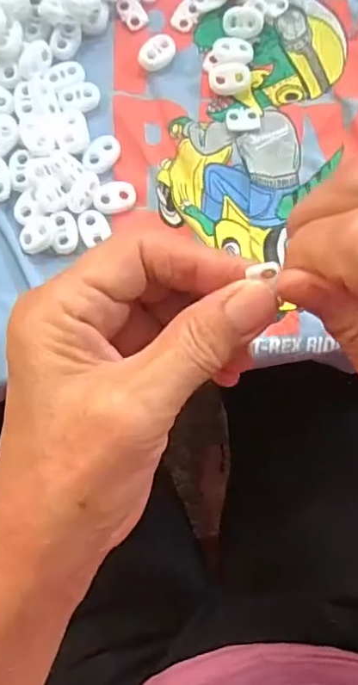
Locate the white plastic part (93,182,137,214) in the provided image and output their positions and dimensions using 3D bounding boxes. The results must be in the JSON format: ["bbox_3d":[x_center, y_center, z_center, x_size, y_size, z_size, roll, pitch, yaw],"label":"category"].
[{"bbox_3d":[-0.034,-0.077,0.284,0.022,0.004,0.017,-6,84,-3],"label":"white plastic part"}]

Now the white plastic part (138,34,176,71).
[{"bbox_3d":[-0.011,-0.159,0.296,0.015,0.006,0.024,44,84,3],"label":"white plastic part"}]

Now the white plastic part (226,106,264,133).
[{"bbox_3d":[0.036,-0.124,0.295,0.021,0.004,0.015,-2,84,-2],"label":"white plastic part"}]

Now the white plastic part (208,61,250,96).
[{"bbox_3d":[0.028,-0.144,0.296,0.022,0.007,0.015,-6,84,-3],"label":"white plastic part"}]

